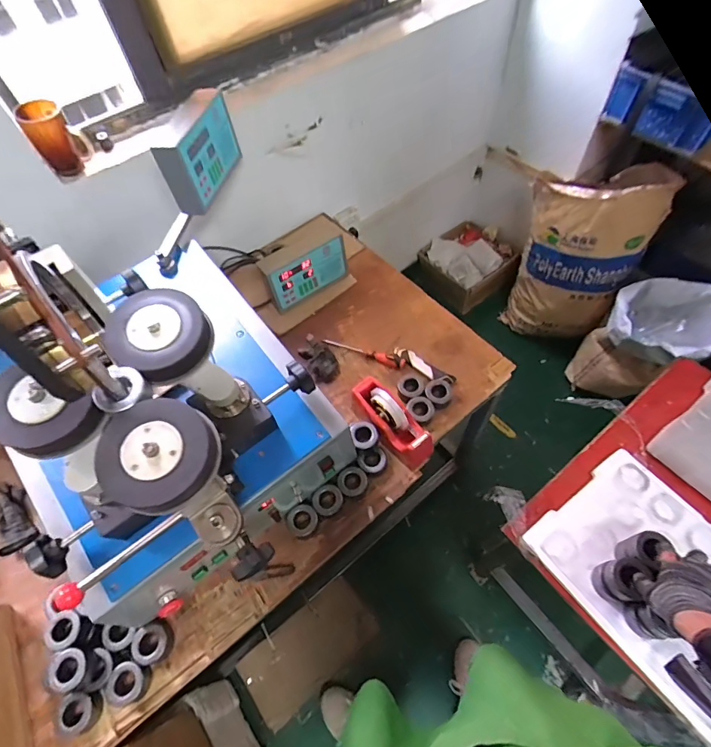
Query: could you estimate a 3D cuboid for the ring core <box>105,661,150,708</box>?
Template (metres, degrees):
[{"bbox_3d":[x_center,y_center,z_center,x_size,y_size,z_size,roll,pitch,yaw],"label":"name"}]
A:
[{"bbox_3d":[-0.393,0.532,0.722,0.065,0.036,0.064,-2,60,3],"label":"ring core"}]

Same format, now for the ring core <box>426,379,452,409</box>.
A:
[{"bbox_3d":[0.190,0.046,0.963,0.059,0.034,0.056,-2,60,3],"label":"ring core"}]

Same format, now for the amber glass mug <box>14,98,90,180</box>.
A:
[{"bbox_3d":[-0.591,-0.466,0.842,0.087,0.119,0.080,-32,63,-14],"label":"amber glass mug"}]

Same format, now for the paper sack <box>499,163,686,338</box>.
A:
[{"bbox_3d":[0.789,-0.438,1.530,0.404,0.719,0.226,32,67,20],"label":"paper sack"}]

